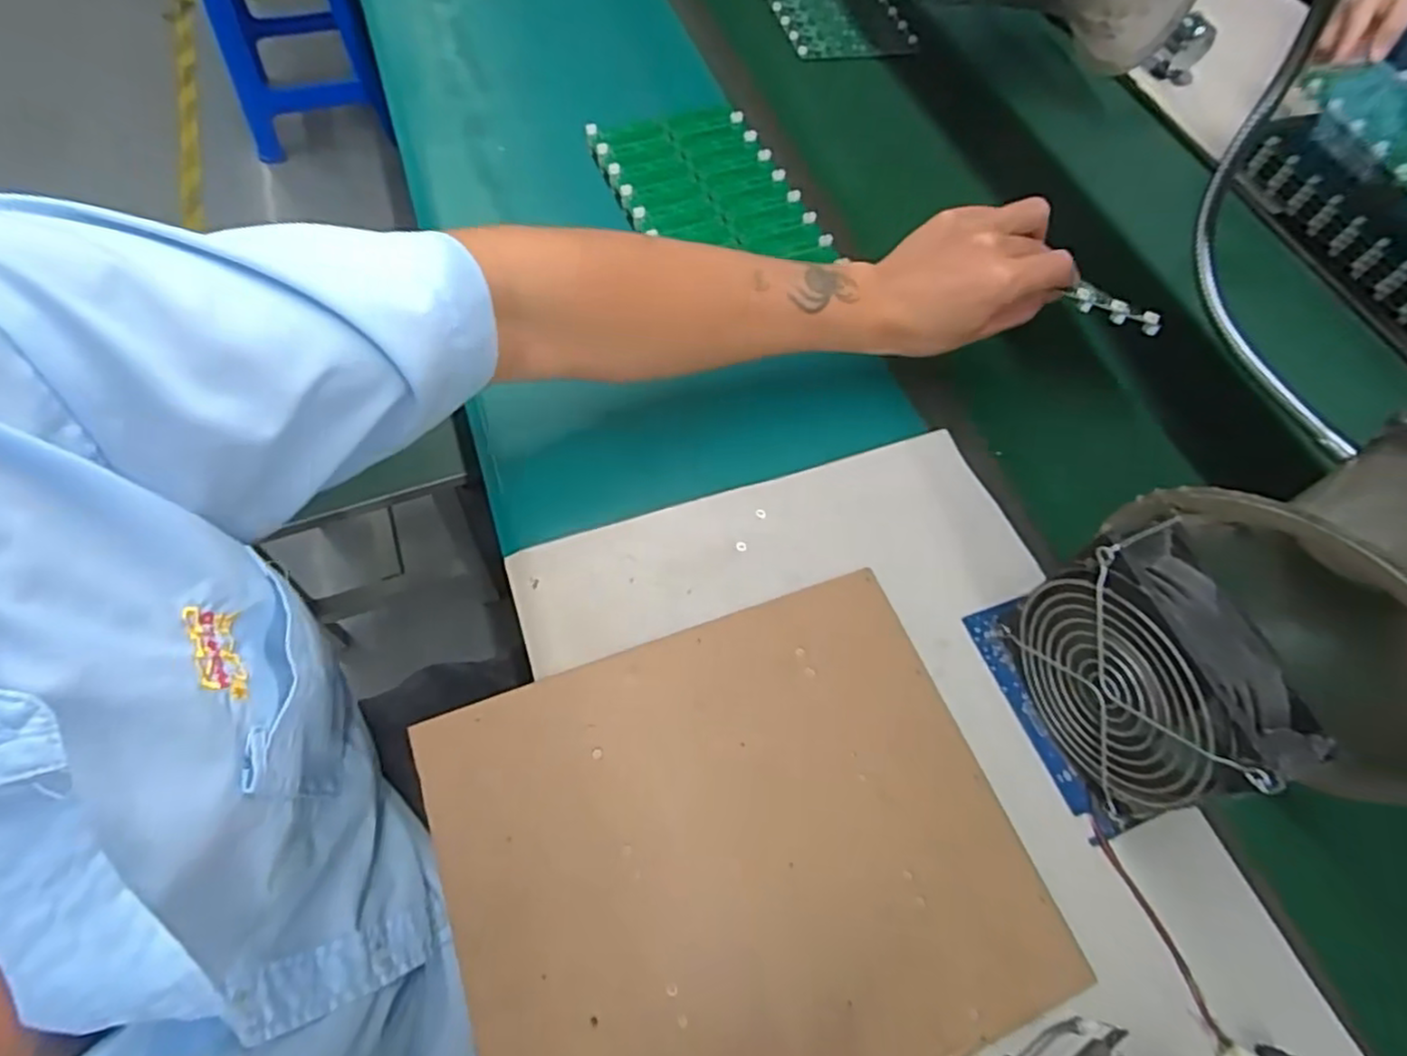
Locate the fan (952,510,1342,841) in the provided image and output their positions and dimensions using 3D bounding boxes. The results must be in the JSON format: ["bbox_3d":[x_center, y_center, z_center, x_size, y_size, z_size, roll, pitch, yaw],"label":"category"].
[{"bbox_3d":[0.212,0.077,0.354,0.055,0.119,0.126,-16,65,-12],"label":"fan"}]

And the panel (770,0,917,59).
[{"bbox_3d":[0.133,-0.600,0.785,0.131,0.007,0.249,-11,63,-11],"label":"panel"}]

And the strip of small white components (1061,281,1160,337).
[{"bbox_3d":[0.269,-0.143,0.461,0.073,0.011,0.018,16,61,-14],"label":"strip of small white components"}]

